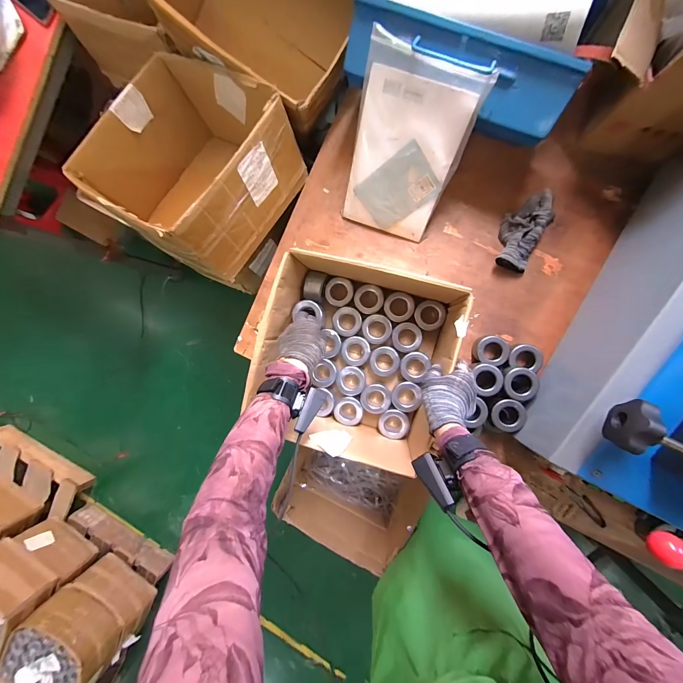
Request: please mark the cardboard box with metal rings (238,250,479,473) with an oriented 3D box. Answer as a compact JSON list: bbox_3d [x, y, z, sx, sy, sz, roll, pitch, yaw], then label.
[{"bbox_3d":[0.025,0.023,0.556,0.312,0.172,0.319,15,94,8],"label":"cardboard box with metal rings"}]

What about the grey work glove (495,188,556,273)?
[{"bbox_3d":[0.361,-0.218,0.579,0.084,0.042,0.146,29,96,7],"label":"grey work glove"}]

